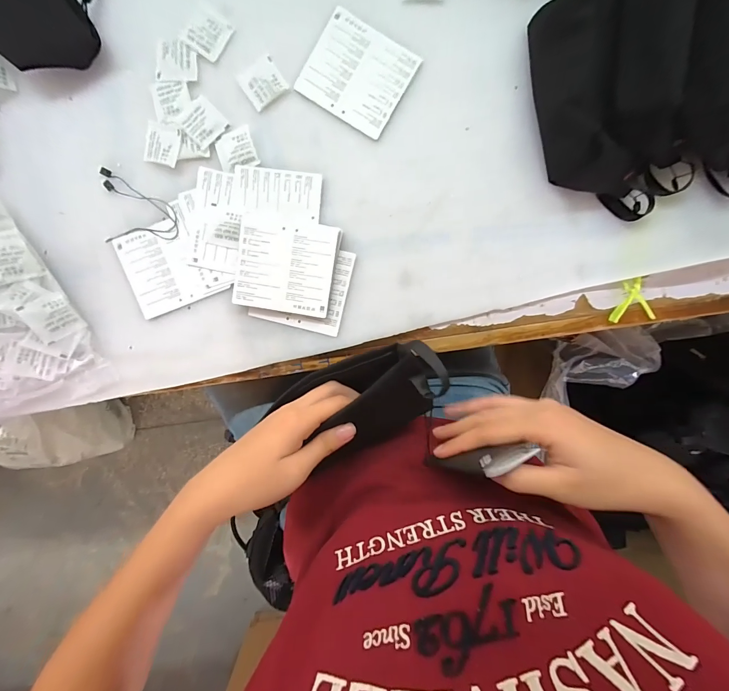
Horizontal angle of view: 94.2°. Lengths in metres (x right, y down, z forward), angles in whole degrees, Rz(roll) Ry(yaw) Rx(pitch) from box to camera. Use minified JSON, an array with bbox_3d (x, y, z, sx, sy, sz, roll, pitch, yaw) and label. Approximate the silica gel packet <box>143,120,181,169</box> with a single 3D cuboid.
[{"bbox_3d":[-0.212,-0.210,0.354,0.039,0.008,0.039,17,95,0],"label":"silica gel packet"}]

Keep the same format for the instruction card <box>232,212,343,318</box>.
[{"bbox_3d":[-0.082,-0.083,0.357,0.102,0.012,0.095,9,95,1],"label":"instruction card"}]

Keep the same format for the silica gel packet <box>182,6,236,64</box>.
[{"bbox_3d":[-0.160,-0.319,0.346,0.040,0.004,0.041,34,95,-2],"label":"silica gel packet"}]

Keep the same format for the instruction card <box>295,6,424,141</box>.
[{"bbox_3d":[-0.007,-0.278,0.346,0.101,0.004,0.090,31,95,-1],"label":"instruction card"}]

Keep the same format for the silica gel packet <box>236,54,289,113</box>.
[{"bbox_3d":[-0.105,-0.271,0.349,0.042,0.004,0.041,-34,93,4],"label":"silica gel packet"}]

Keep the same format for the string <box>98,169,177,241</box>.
[{"bbox_3d":[-0.238,-0.150,0.360,0.077,0.006,0.076,-2,95,2],"label":"string"}]

